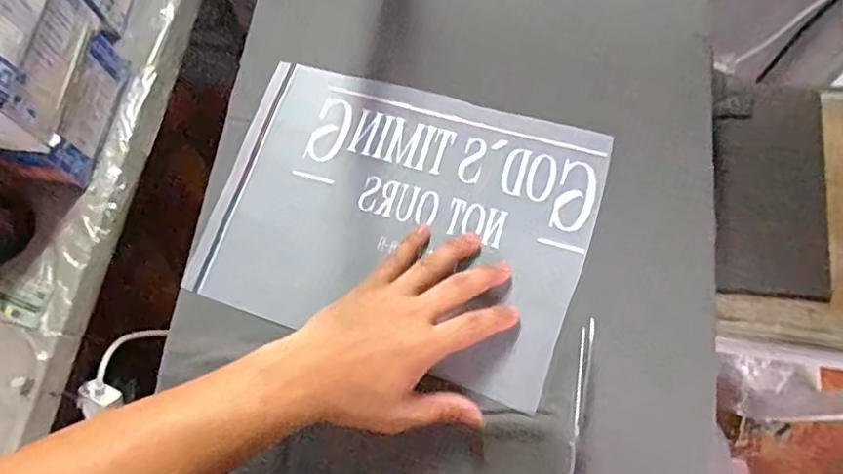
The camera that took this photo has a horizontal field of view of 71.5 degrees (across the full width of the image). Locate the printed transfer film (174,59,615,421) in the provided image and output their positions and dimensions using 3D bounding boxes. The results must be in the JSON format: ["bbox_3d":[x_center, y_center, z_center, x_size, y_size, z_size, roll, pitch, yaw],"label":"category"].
[{"bbox_3d":[-0.018,-0.018,0.476,0.293,0.007,0.222,17,73,9],"label":"printed transfer film"}]

